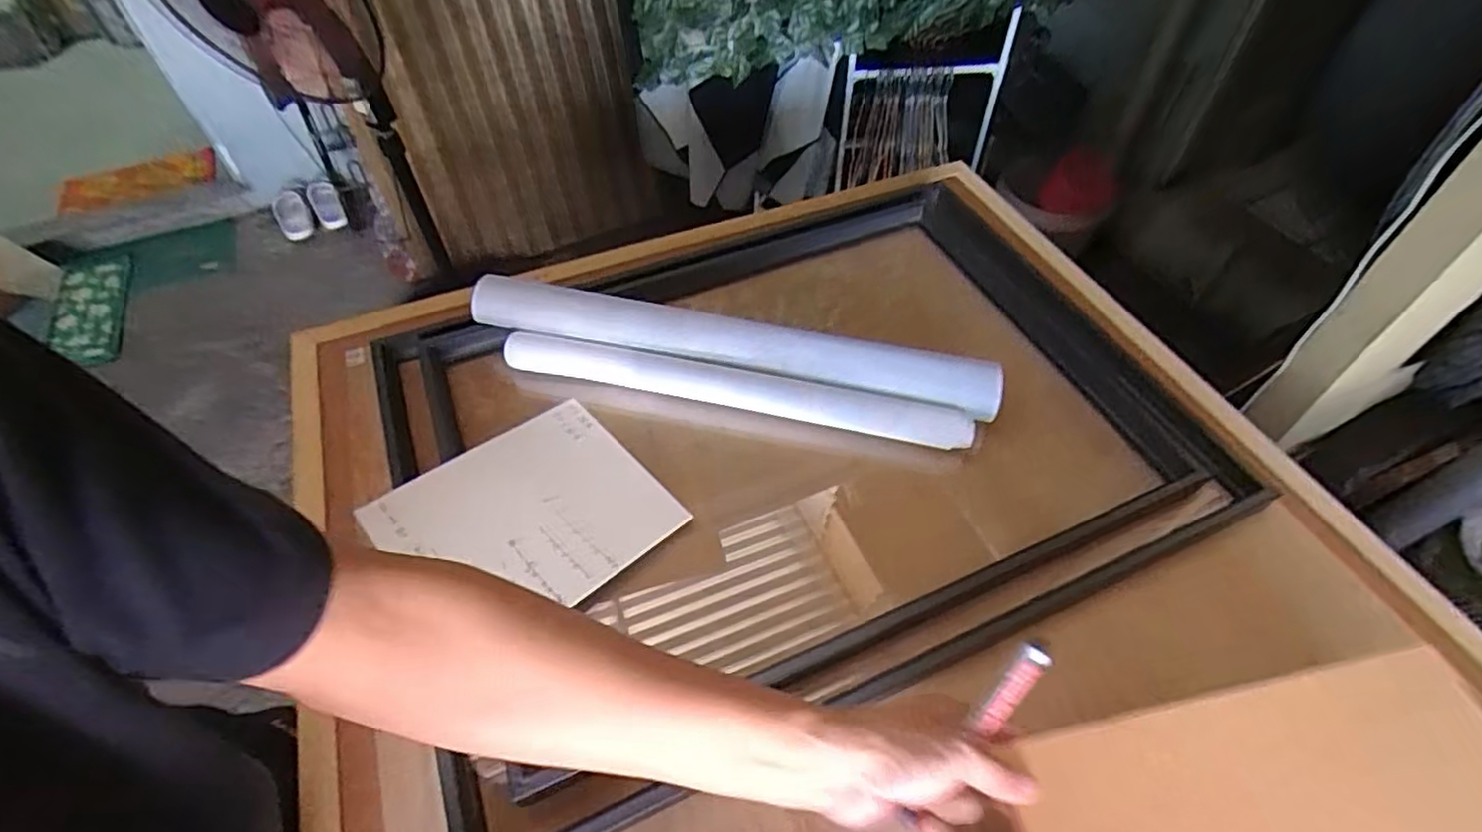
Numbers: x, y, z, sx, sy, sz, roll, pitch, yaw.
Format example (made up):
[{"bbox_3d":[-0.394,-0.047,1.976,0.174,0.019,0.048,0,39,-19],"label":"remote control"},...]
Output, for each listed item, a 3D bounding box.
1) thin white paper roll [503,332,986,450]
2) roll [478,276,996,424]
[{"bbox_3d":[-0.013,-0.029,0.740,0.521,0.035,0.034,11,52,9],"label":"thin white paper roll"},{"bbox_3d":[-0.015,-0.078,0.753,0.590,0.057,0.065,10,52,9],"label":"roll"}]

